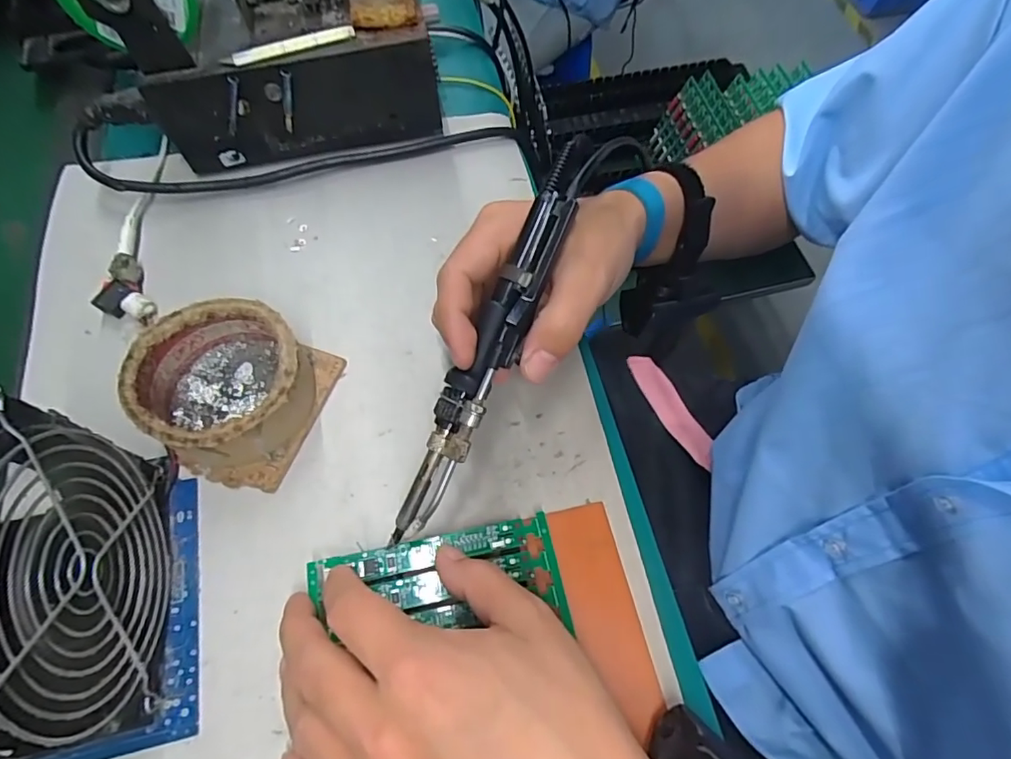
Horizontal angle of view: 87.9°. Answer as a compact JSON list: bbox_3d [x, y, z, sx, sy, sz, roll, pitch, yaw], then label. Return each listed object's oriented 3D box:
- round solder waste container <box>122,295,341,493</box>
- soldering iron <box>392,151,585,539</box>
[{"bbox_3d":[-0.150,0.005,0.284,0.087,0.044,0.086,1,65,-3],"label":"round solder waste container"},{"bbox_3d":[-0.007,-0.017,0.251,0.024,0.017,0.203,25,91,8],"label":"soldering iron"}]

